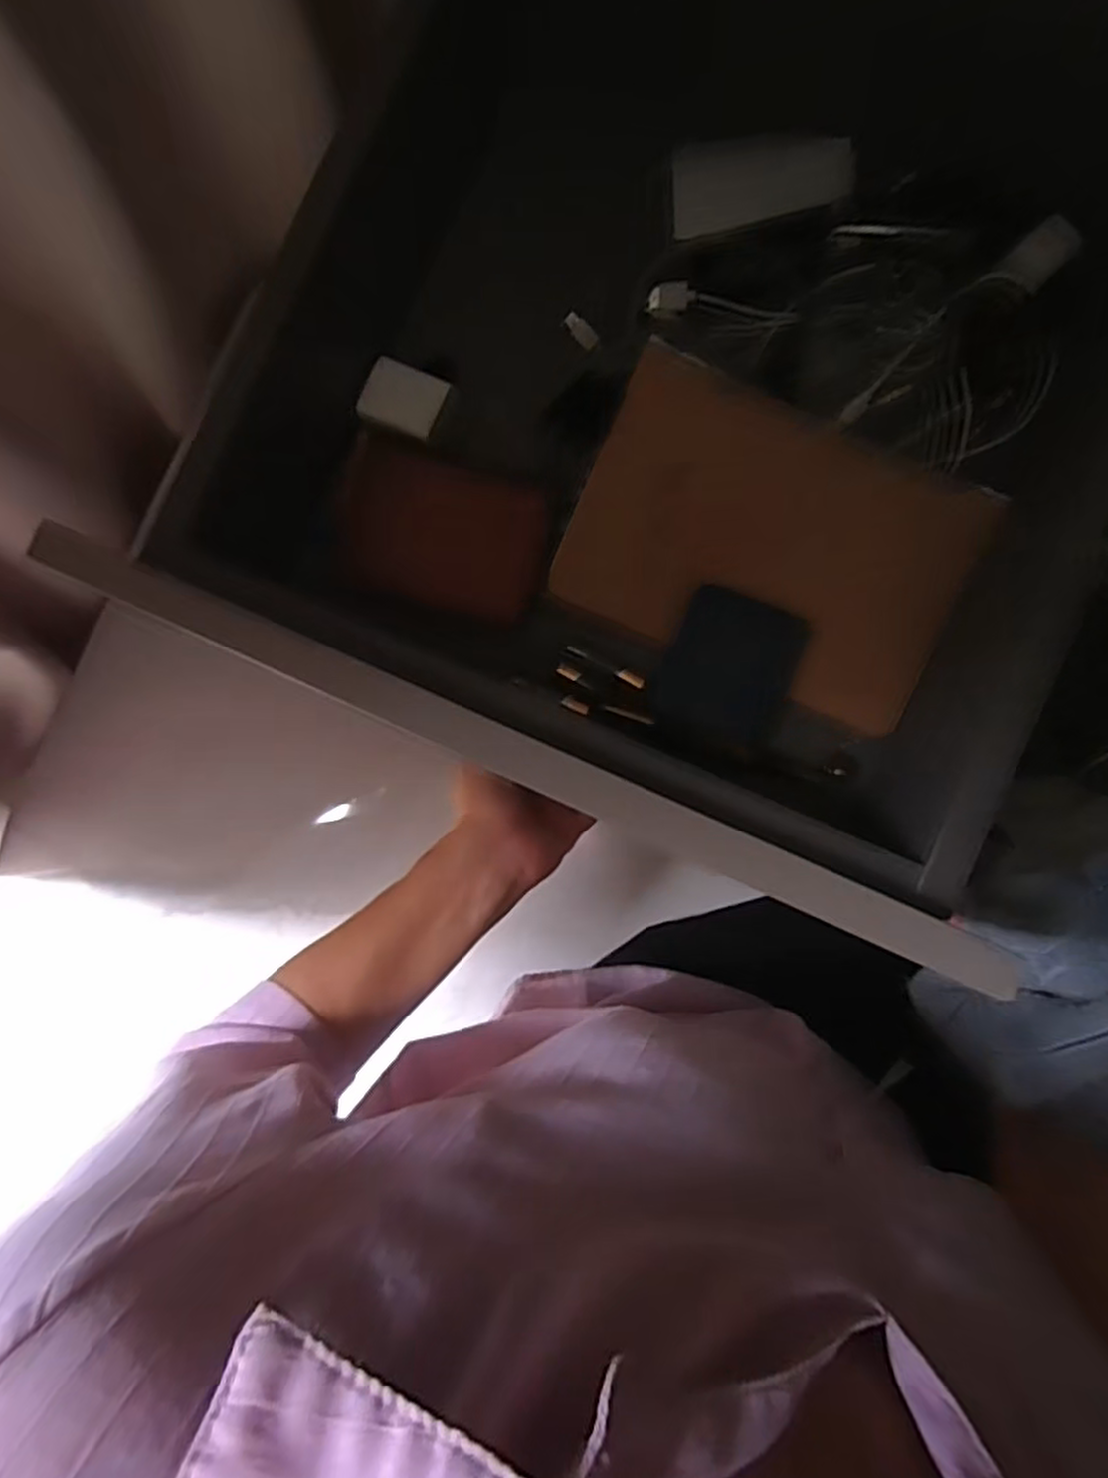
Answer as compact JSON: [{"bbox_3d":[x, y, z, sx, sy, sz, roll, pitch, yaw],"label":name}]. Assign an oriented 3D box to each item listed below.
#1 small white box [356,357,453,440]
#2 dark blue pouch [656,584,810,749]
[{"bbox_3d":[-0.084,-0.190,0.409,0.044,0.012,0.035,22,87,5],"label":"small white box"},{"bbox_3d":[0.095,-0.038,0.393,0.065,0.013,0.080,19,87,5],"label":"dark blue pouch"}]

